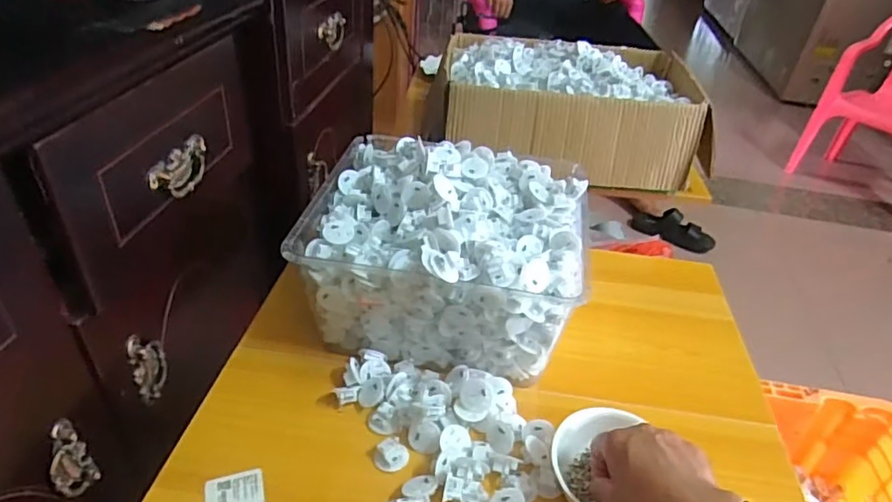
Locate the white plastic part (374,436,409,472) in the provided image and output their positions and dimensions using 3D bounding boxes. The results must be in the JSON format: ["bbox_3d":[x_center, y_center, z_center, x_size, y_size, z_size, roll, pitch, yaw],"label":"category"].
[{"bbox_3d":[-0.053,0.198,0.559,0.033,0.012,0.030,-8,68,-17],"label":"white plastic part"}]

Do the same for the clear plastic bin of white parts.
[{"bbox_3d":[0.000,-0.009,0.696,0.305,0.163,0.268,8,36,4],"label":"clear plastic bin of white parts"}]

